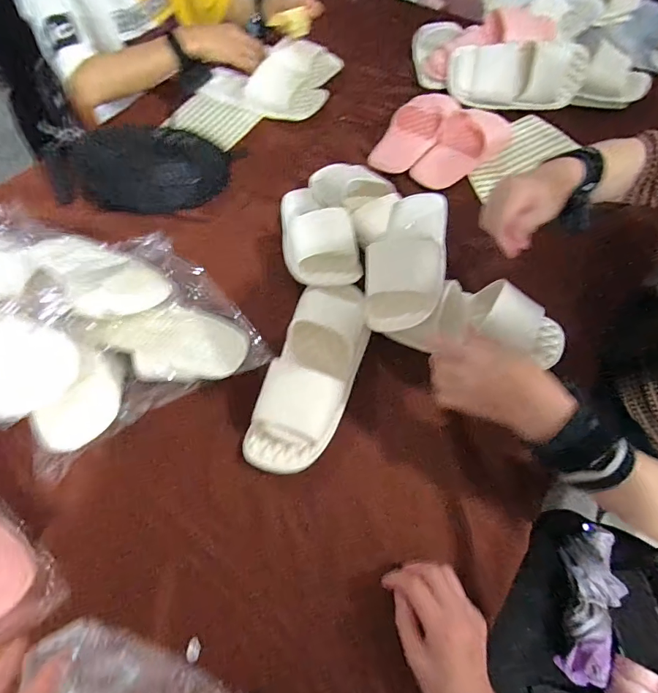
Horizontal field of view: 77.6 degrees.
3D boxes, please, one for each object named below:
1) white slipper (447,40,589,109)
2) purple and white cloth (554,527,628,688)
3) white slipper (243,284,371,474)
[{"bbox_3d":[0.347,-0.505,0.765,0.240,0.104,0.061,12,37,16],"label":"white slipper"},{"bbox_3d":[0.424,0.412,0.660,0.088,0.037,0.229,16,63,7],"label":"purple and white cloth"},{"bbox_3d":[-0.019,0.028,0.513,0.104,0.064,0.256,16,64,8],"label":"white slipper"}]

